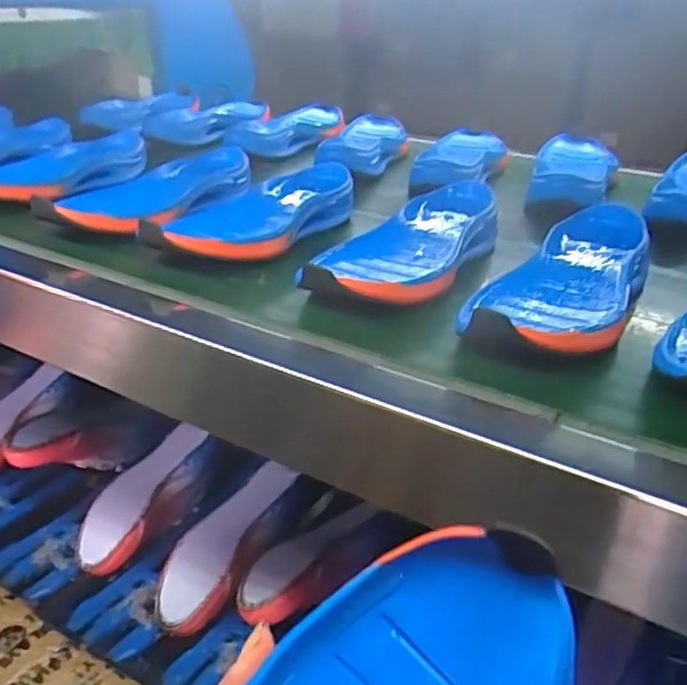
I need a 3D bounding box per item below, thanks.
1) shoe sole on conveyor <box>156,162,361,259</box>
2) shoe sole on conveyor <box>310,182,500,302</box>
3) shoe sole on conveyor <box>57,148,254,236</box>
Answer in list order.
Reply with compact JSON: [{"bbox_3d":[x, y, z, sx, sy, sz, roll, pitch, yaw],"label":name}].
[{"bbox_3d":[-0.071,-0.125,0.643,0.092,0.036,0.240,15,32,26],"label":"shoe sole on conveyor"},{"bbox_3d":[0.064,-0.089,0.583,0.100,0.031,0.251,15,32,26],"label":"shoe sole on conveyor"},{"bbox_3d":[-0.186,-0.158,0.698,0.104,0.031,0.224,12,30,21],"label":"shoe sole on conveyor"}]

